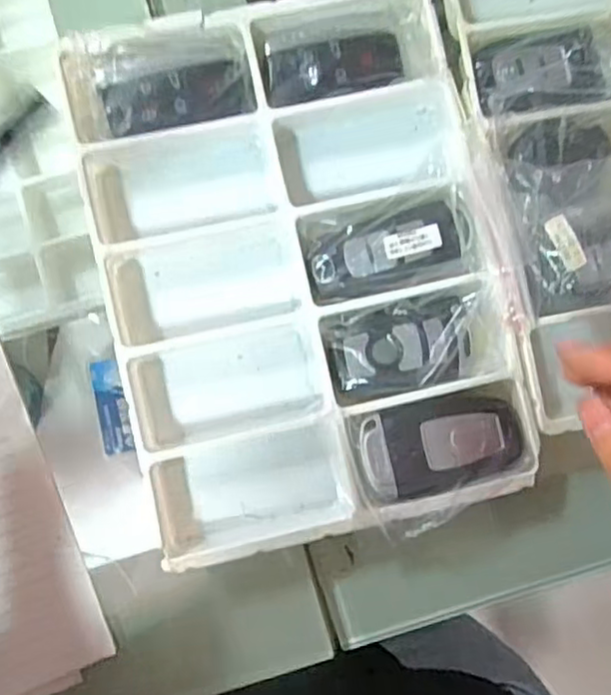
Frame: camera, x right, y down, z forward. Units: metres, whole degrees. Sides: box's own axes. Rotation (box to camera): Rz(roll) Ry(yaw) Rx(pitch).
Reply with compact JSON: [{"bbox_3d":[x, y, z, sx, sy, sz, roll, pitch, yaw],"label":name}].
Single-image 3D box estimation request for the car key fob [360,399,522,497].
[{"bbox_3d":[0.061,0.043,0.291,0.071,0.008,0.038,-12,87,-2],"label":"car key fob"}]

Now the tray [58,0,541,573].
[{"bbox_3d":[-0.005,-0.038,0.305,0.177,0.036,0.243,-12,85,-3],"label":"tray"}]

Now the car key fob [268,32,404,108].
[{"bbox_3d":[0.013,-0.130,0.304,0.063,0.009,0.026,-15,87,-3],"label":"car key fob"}]

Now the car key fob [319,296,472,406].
[{"bbox_3d":[0.042,0.000,0.302,0.066,0.020,0.040,-14,87,-3],"label":"car key fob"}]

